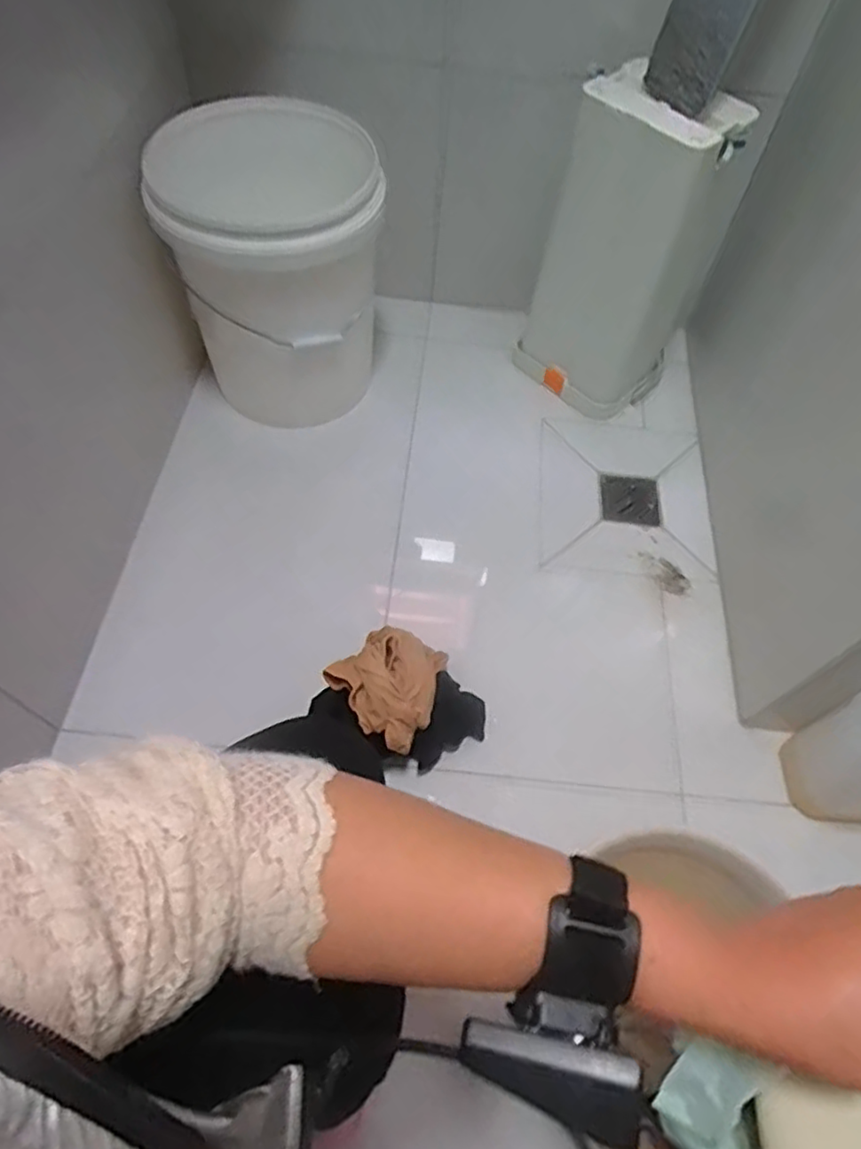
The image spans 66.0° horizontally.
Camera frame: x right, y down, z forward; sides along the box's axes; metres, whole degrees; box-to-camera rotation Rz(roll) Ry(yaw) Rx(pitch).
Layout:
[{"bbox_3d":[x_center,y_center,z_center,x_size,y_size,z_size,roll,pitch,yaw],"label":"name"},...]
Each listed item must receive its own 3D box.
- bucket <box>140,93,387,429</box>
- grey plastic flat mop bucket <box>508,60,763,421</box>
[{"bbox_3d":[-0.225,-0.472,1.013,0.301,0.360,0.343,-8,61,-8],"label":"bucket"},{"bbox_3d":[0.279,-0.467,1.020,0.231,0.442,0.138,32,63,15],"label":"grey plastic flat mop bucket"}]

